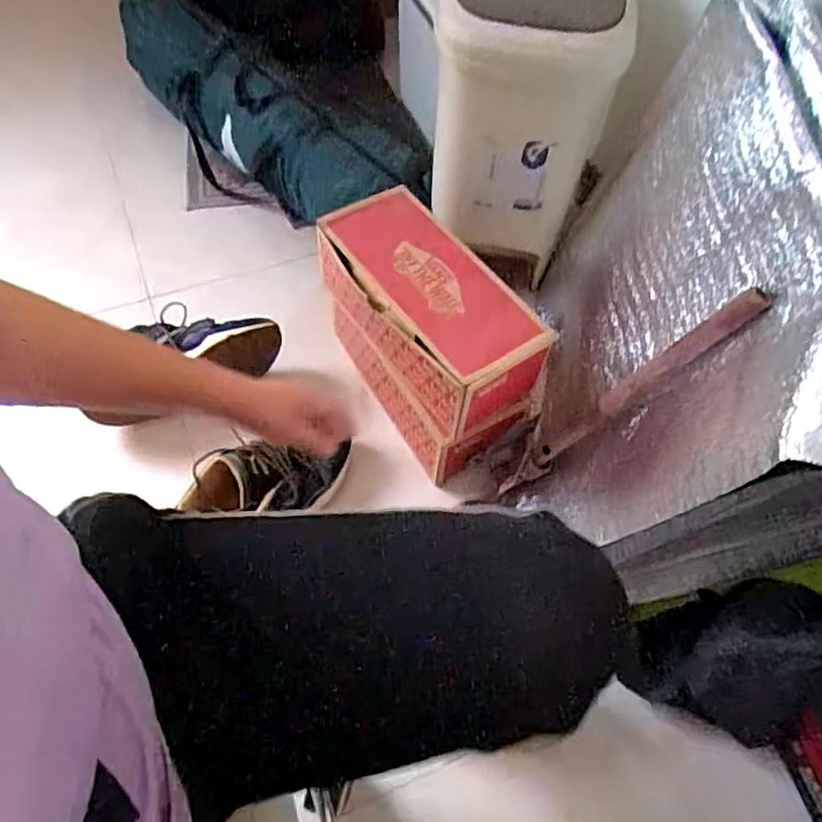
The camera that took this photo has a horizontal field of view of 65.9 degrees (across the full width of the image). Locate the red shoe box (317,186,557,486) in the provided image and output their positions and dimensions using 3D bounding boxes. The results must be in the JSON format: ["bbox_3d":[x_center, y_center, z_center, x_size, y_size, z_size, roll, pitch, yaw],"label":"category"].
[{"bbox_3d":[0.020,-0.105,0.837,0.152,0.216,0.325,-31,64,-20],"label":"red shoe box"}]

